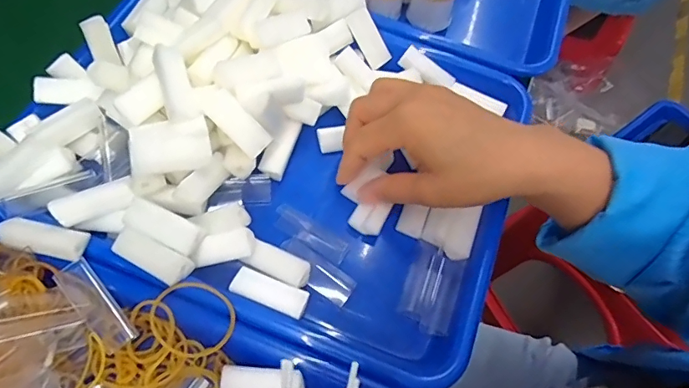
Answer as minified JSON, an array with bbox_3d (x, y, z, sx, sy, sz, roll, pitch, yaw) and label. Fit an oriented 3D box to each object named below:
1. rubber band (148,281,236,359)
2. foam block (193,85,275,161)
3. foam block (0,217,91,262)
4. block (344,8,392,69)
[{"bbox_3d":[-0.086,0.070,0.267,0.043,0.007,0.045,-37,71,-20],"label":"rubber band"},{"bbox_3d":[-0.072,-0.048,0.301,0.054,0.010,0.019,45,66,-14],"label":"foam block"},{"bbox_3d":[-0.176,0.026,0.275,0.045,0.016,0.019,10,63,1],"label":"foam block"},{"bbox_3d":[0.020,-0.123,0.370,0.021,0.006,0.045,-39,108,-20],"label":"block"}]

